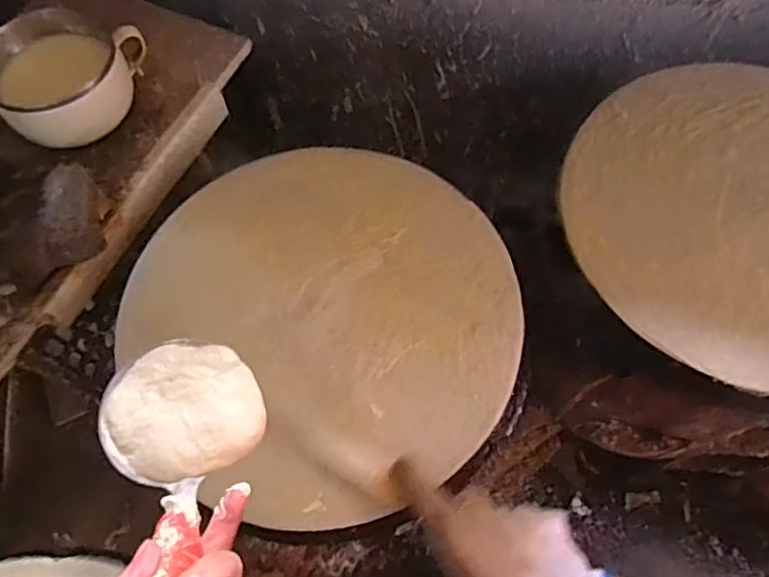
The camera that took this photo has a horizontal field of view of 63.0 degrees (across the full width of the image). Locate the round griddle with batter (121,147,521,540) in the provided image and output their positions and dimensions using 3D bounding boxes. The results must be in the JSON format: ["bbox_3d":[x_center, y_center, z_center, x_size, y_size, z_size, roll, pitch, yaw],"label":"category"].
[{"bbox_3d":[-0.056,0.017,0.618,0.345,0.028,0.377,0,66,0],"label":"round griddle with batter"}]

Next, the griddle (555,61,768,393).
[{"bbox_3d":[0.400,-0.085,0.671,0.389,0.022,0.385,0,66,0],"label":"griddle"}]

